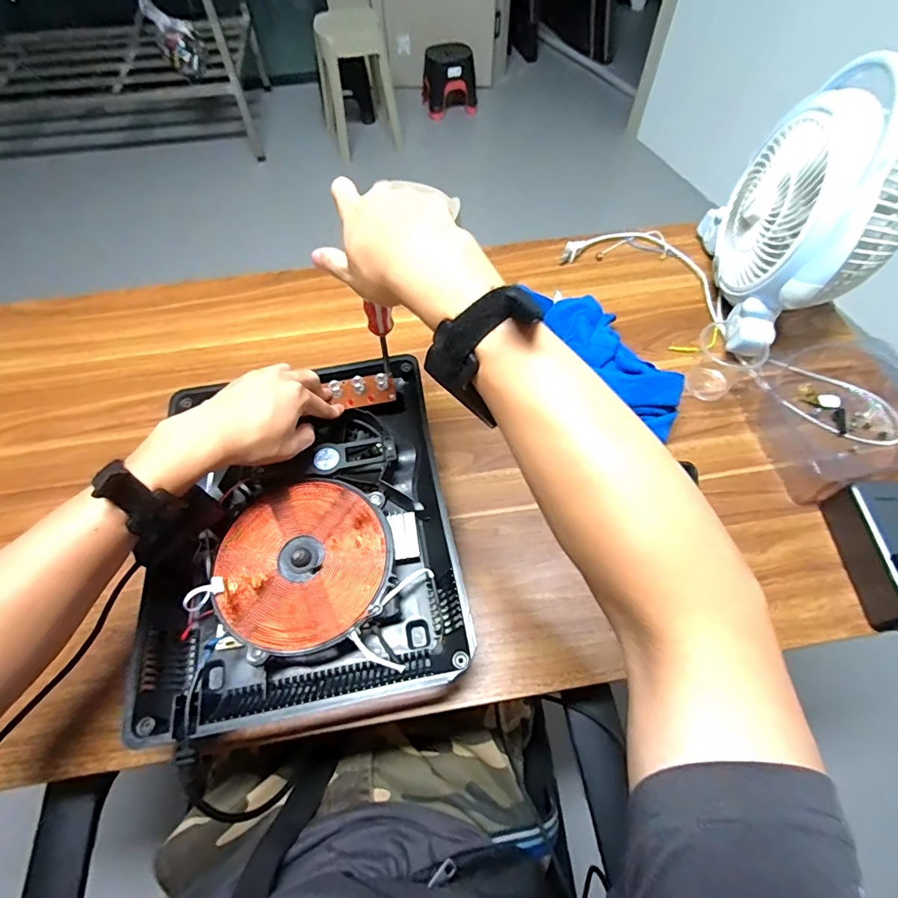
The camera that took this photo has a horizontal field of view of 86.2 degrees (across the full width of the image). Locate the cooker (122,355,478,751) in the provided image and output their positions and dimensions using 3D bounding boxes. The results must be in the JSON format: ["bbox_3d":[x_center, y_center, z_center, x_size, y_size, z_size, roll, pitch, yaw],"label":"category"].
[{"bbox_3d":[-0.140,0.074,0.463,0.271,0.052,0.331,-10,60,-5],"label":"cooker"}]

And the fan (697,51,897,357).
[{"bbox_3d":[0.411,-0.266,0.553,0.128,0.249,0.268,4,60,3],"label":"fan"}]

